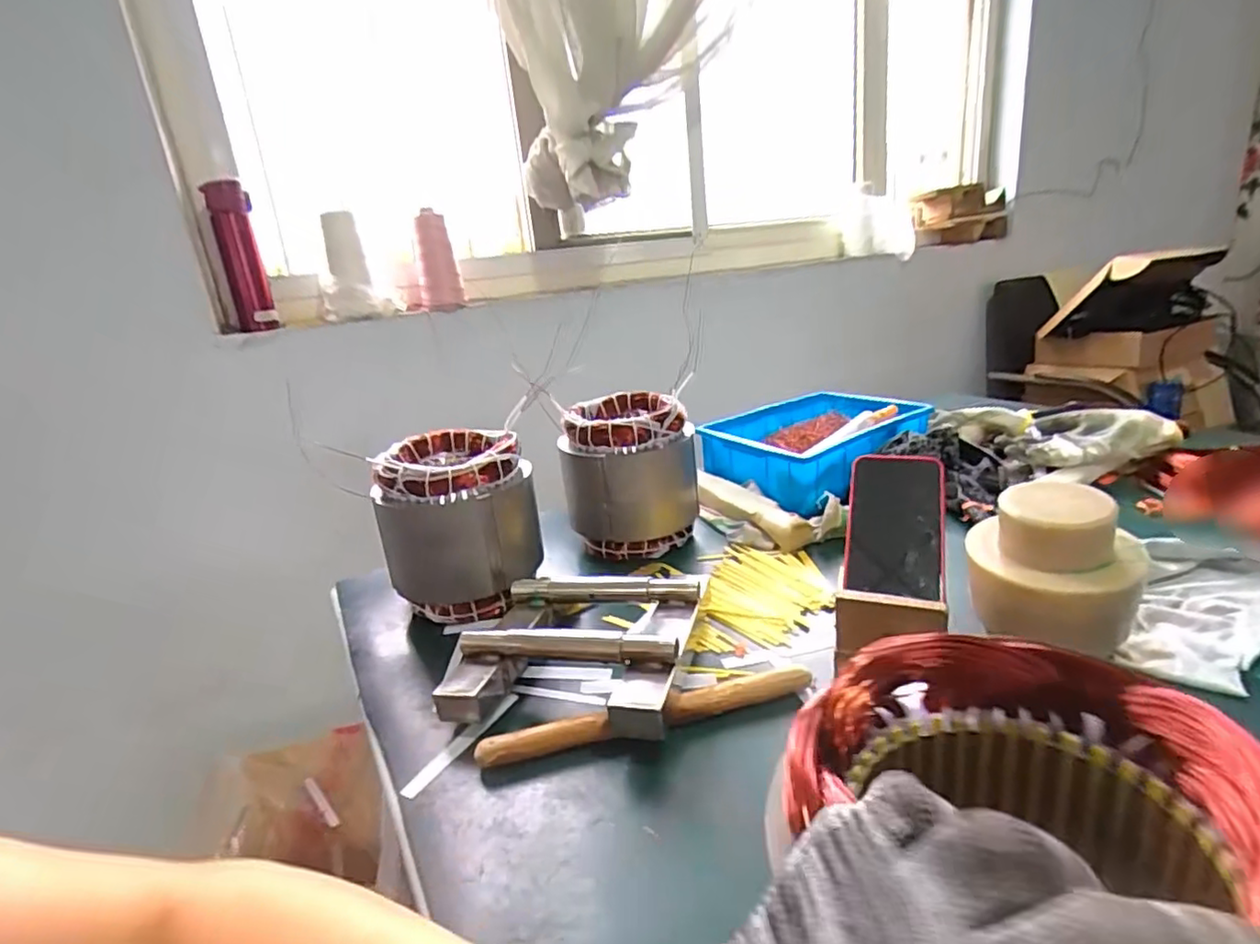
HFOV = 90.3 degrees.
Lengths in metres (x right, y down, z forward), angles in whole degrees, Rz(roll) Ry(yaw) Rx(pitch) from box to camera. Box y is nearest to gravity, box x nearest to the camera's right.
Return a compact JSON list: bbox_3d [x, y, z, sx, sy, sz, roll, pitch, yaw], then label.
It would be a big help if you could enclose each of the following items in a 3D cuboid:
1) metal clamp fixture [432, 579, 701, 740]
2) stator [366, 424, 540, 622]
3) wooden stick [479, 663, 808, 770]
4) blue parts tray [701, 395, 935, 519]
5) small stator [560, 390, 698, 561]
[{"bbox_3d":[-0.040,0.143,0.521,0.178,0.058,0.178,0,19,17],"label":"metal clamp fixture"},{"bbox_3d":[-0.173,0.055,0.650,0.150,0.172,0.134,-12,19,-18],"label":"stator"},{"bbox_3d":[0.015,0.178,0.462,0.247,0.024,0.027,-9,18,-10],"label":"wooden stick"},{"bbox_3d":[0.255,-0.031,0.870,0.261,0.090,0.224,-21,23,-38],"label":"blue parts tray"},{"bbox_3d":[0.001,0.003,0.740,0.151,0.168,0.129,-6,18,1],"label":"small stator"}]

